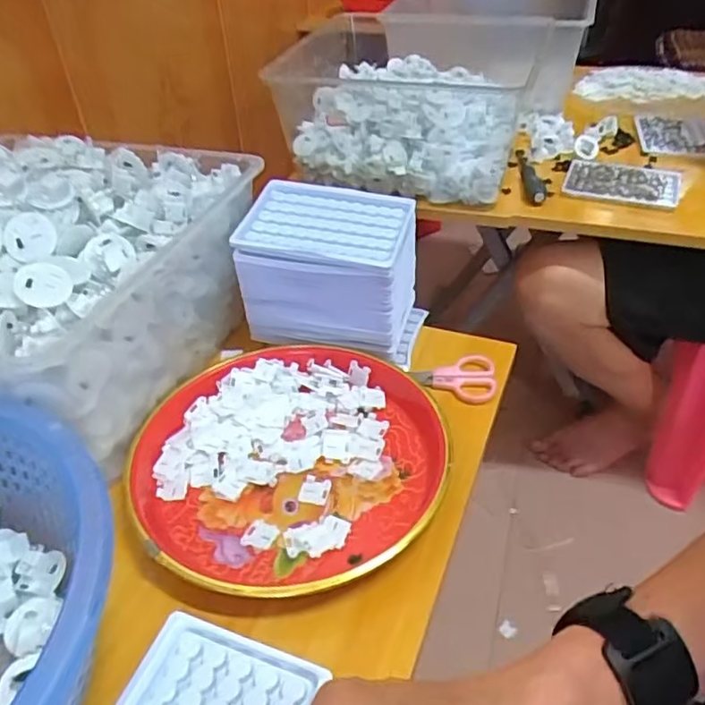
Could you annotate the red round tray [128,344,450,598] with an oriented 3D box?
[{"bbox_3d":[-0.044,0.073,0.449,0.202,0.028,0.222,-1,40,1],"label":"red round tray"}]

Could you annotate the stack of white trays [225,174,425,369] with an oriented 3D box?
[{"bbox_3d":[-0.014,-0.065,0.541,0.140,0.117,0.099,8,41,12],"label":"stack of white trays"}]

